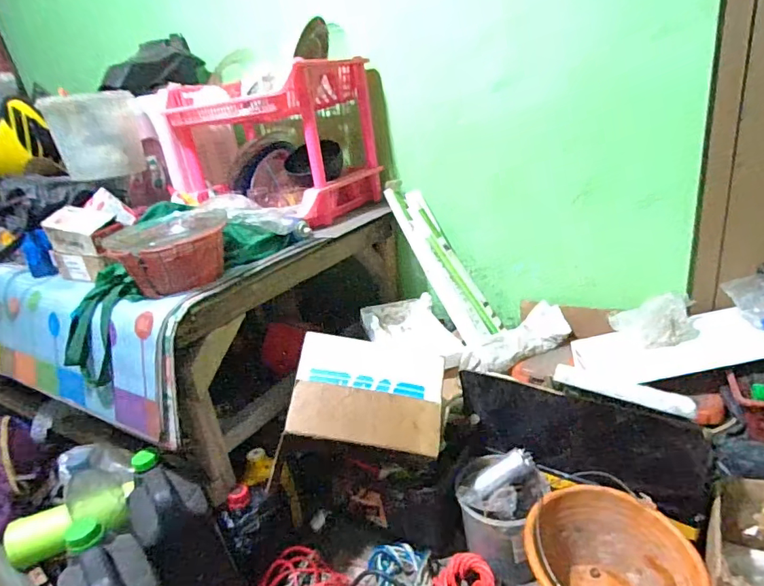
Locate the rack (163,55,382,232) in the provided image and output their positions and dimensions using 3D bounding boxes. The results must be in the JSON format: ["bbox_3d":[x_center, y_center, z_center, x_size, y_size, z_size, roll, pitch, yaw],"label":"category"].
[{"bbox_3d":[-0.283,-0.377,1.221,0.463,0.338,0.328,6,25,31],"label":"rack"}]

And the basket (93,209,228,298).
[{"bbox_3d":[-0.386,-0.077,0.876,0.196,0.108,0.211,-11,21,-8],"label":"basket"}]

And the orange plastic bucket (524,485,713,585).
[{"bbox_3d":[0.358,0.464,0.764,0.242,0.173,0.219,-13,22,-13],"label":"orange plastic bucket"}]

